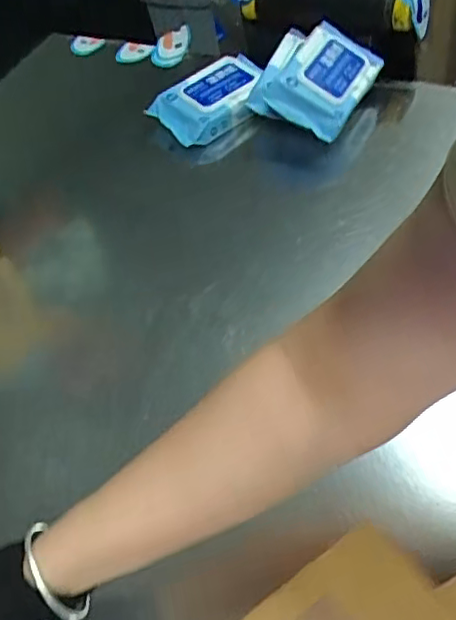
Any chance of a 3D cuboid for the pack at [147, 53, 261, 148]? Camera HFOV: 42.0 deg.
[{"bbox_3d":[-0.019,-0.305,0.853,0.170,0.046,0.095,-33,57,-19],"label":"pack"}]

